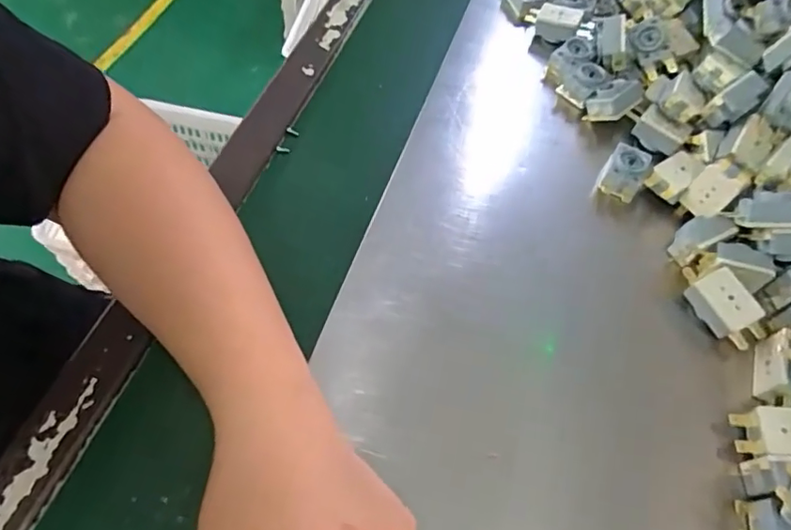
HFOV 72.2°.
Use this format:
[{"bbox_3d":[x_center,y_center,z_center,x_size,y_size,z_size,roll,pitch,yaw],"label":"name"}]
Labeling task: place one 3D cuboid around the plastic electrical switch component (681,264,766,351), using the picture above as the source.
[{"bbox_3d":[0.209,0.024,0.346,0.028,0.020,0.058,-31,64,-21],"label":"plastic electrical switch component"}]

